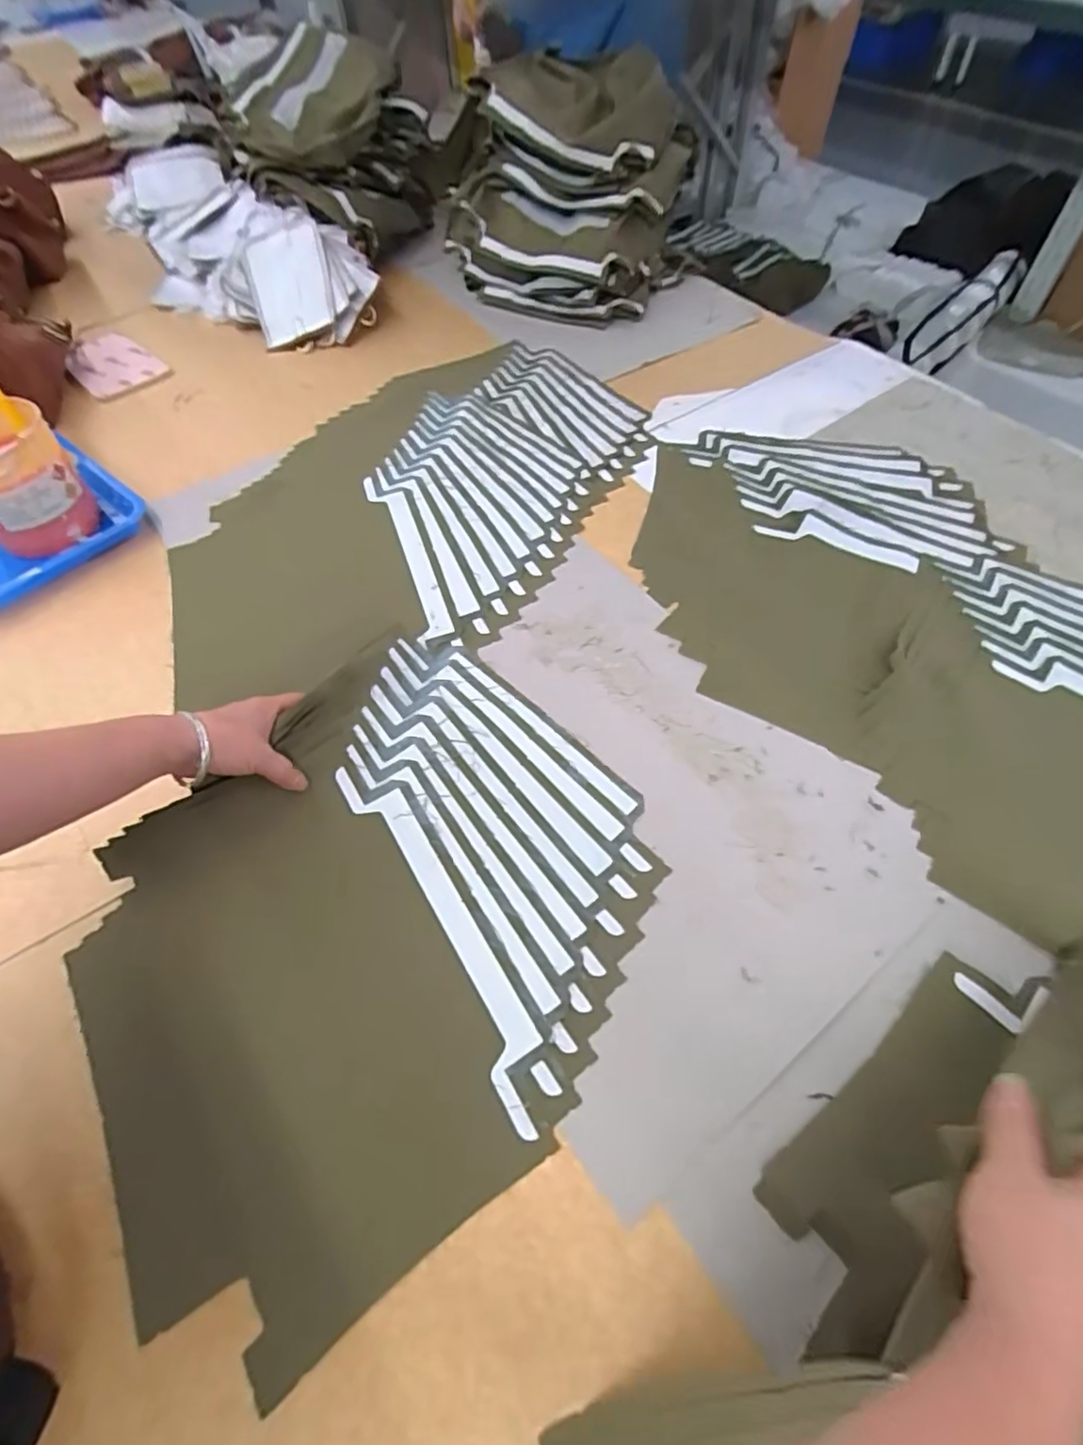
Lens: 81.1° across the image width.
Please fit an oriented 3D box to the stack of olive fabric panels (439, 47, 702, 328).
[{"bbox_3d":[0.045,-0.808,0.964,0.329,0.254,0.205,26,62,18],"label":"stack of olive fabric panels"}]

